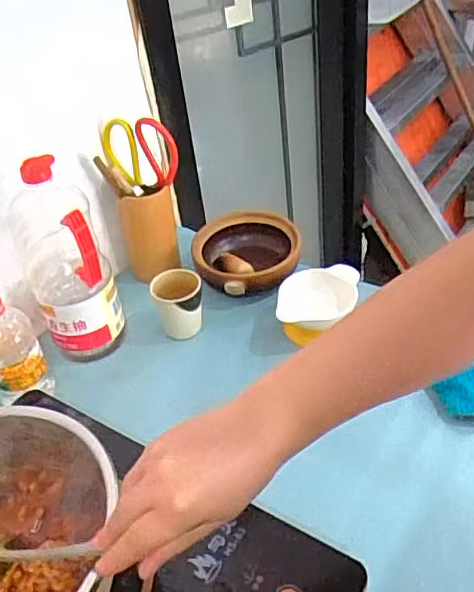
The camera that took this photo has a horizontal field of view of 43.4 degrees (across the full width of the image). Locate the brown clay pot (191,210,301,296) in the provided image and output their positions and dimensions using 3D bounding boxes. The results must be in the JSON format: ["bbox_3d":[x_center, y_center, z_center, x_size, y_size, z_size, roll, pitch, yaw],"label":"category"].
[{"bbox_3d":[0.011,-0.073,0.921,0.153,0.058,0.168,-5,40,4],"label":"brown clay pot"}]

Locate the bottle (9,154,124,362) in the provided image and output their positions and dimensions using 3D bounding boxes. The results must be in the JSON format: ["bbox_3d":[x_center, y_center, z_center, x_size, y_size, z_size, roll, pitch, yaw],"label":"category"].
[{"bbox_3d":[-0.222,-0.043,0.773,0.105,0.275,0.091,-21,41,-16],"label":"bottle"}]

